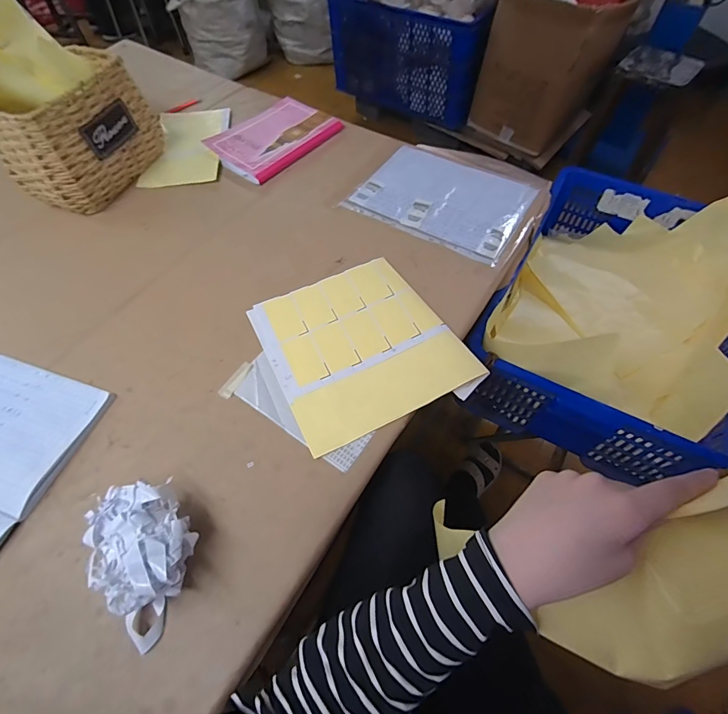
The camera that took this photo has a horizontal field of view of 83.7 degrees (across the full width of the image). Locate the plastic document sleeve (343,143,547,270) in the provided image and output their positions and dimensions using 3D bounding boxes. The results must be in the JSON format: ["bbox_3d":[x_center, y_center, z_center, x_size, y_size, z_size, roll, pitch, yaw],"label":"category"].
[{"bbox_3d":[0.164,-0.304,0.769,0.311,0.013,0.253,28,62,16],"label":"plastic document sleeve"}]

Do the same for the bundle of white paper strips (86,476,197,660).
[{"bbox_3d":[-0.218,0.204,0.415,0.087,0.086,0.140,-24,62,-14],"label":"bundle of white paper strips"}]

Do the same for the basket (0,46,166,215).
[{"bbox_3d":[-0.500,-0.398,0.727,0.131,0.163,0.241,16,60,10],"label":"basket"}]

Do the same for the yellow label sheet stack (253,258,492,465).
[{"bbox_3d":[-0.008,-0.021,0.593,0.250,0.011,0.262,-25,62,-11],"label":"yellow label sheet stack"}]

